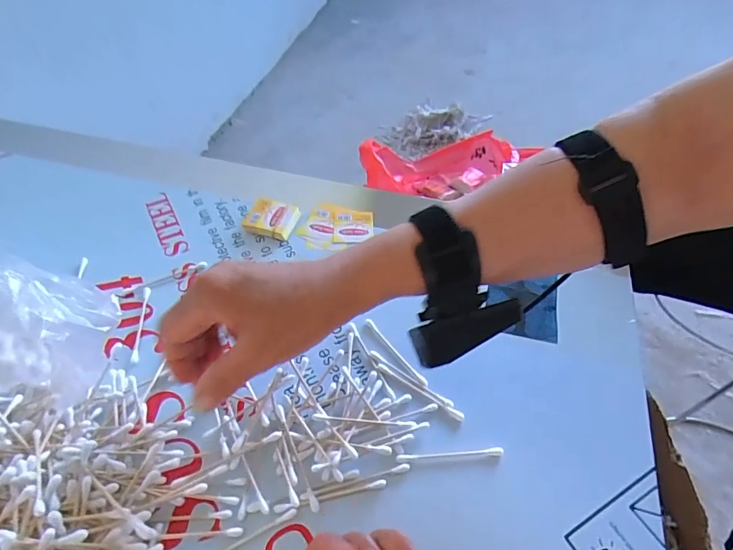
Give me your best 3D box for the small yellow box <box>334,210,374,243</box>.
[{"bbox_3d":[-0.013,-0.048,0.444,0.039,0.006,0.041,0,50,-1],"label":"small yellow box"}]

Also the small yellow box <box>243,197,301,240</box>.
[{"bbox_3d":[-0.095,-0.056,0.446,0.050,0.013,0.042,11,51,8],"label":"small yellow box"}]

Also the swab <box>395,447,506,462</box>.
[{"bbox_3d":[0.057,0.123,0.305,0.073,0.004,0.005,-2,51,-3],"label":"swab"}]

